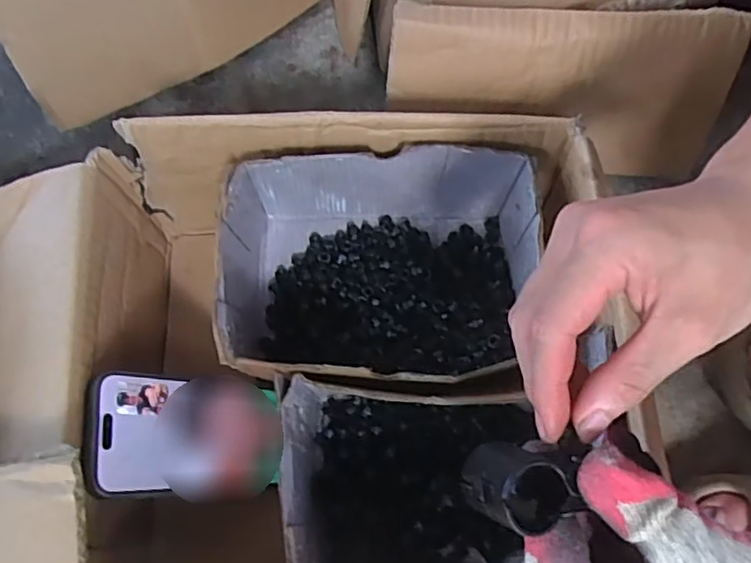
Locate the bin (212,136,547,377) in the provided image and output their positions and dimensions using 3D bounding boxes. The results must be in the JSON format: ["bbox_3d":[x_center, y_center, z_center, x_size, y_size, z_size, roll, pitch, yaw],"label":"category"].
[{"bbox_3d":[-0.004,-0.006,0.446,0.217,0.106,0.156,4,69,2],"label":"bin"}]

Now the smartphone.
[{"bbox_3d":[-0.116,0.096,0.399,0.011,0.136,0.070,-25,65,34],"label":"smartphone"}]

